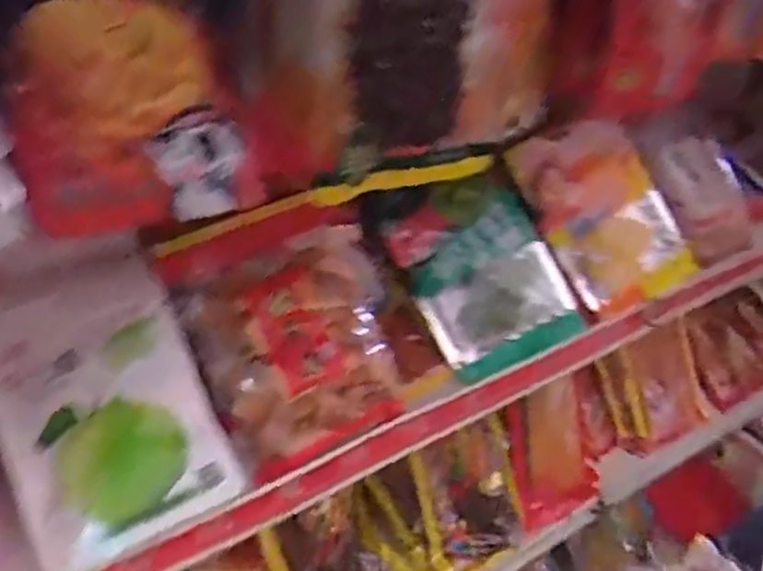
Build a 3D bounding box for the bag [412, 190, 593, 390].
[{"bbox_3d":[0.128,-0.002,0.787,0.173,0.181,0.037,-23,-4,-15],"label":"bag"}]

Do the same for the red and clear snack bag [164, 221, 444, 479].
[{"bbox_3d":[-0.064,0.043,0.689,0.240,0.048,0.216,-23,82,-30],"label":"red and clear snack bag"}]

